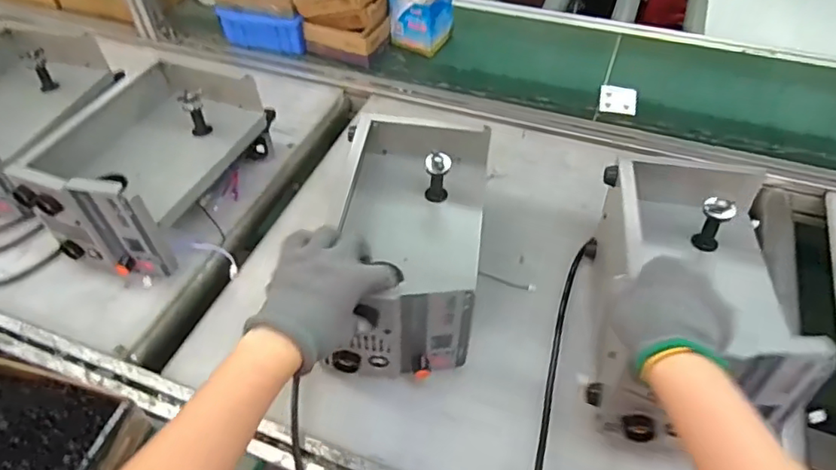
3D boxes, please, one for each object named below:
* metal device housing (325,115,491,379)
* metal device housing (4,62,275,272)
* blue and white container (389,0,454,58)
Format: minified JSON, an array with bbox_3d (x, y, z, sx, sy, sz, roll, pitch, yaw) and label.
[{"bbox_3d":[-0.007,0.002,0.688,0.177,0.153,0.298,1,48,3],"label":"metal device housing"},{"bbox_3d":[-0.361,-0.098,0.787,0.175,0.155,0.294,15,51,15],"label":"metal device housing"},{"bbox_3d":[0.009,-0.419,1.082,0.094,0.117,0.102,27,55,23],"label":"blue and white container"}]

